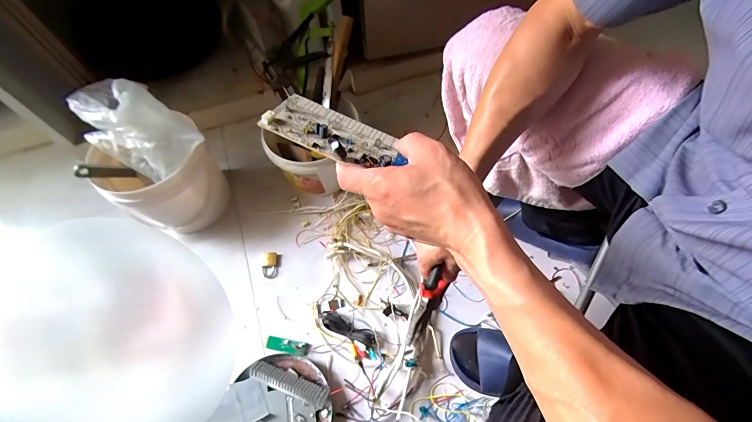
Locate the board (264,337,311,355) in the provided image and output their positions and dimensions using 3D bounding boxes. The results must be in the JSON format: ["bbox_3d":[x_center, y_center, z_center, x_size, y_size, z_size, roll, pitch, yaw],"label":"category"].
[{"bbox_3d":[-0.180,0.274,0.677,0.088,0.009,0.023,8,61,7],"label":"board"}]

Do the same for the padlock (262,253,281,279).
[{"bbox_3d":[-0.243,0.124,0.767,0.039,0.013,0.058,0,61,3],"label":"padlock"}]

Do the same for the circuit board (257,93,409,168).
[{"bbox_3d":[-0.037,-0.079,0.321,0.130,0.022,0.069,22,48,-2],"label":"circuit board"}]

